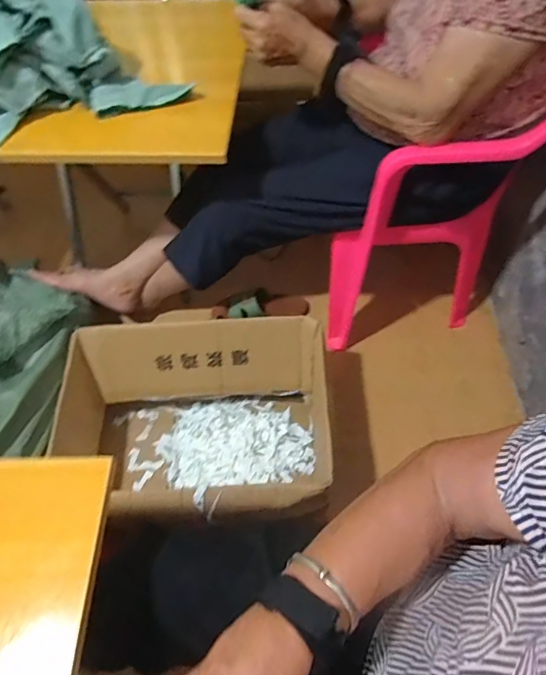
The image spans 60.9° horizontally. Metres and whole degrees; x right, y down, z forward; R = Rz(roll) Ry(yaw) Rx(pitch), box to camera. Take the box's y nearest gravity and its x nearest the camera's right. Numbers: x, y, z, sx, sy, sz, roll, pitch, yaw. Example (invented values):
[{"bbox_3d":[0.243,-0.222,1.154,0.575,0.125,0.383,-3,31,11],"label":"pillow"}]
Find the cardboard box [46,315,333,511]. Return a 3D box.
[{"bbox_3d":[-0.137,0.170,0.879,0.468,0.206,0.342,-3,54,1],"label":"cardboard box"}]

